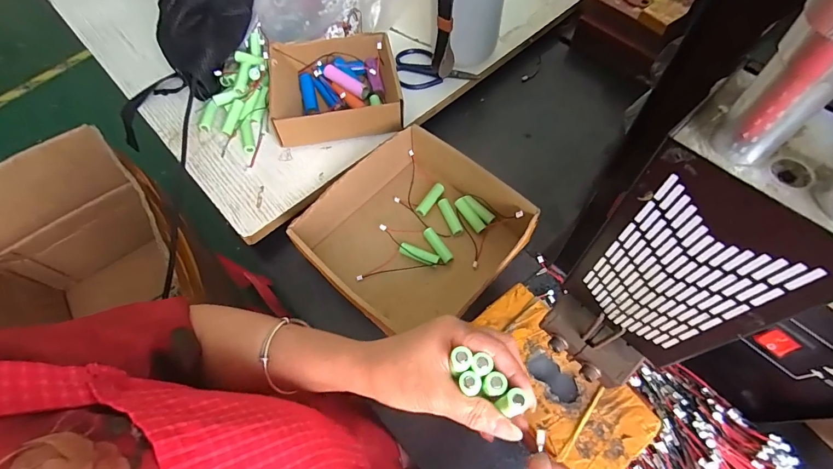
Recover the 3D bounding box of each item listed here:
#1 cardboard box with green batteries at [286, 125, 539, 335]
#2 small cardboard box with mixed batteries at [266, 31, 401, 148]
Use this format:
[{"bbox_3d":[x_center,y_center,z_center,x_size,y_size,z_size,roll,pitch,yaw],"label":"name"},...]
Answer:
[{"bbox_3d":[-0.006,-0.003,0.472,0.209,0.074,0.192,-42,68,-17],"label":"cardboard box with green batteries"},{"bbox_3d":[-0.114,-0.194,0.536,0.176,0.053,0.145,-10,63,-2],"label":"small cardboard box with mixed batteries"}]

